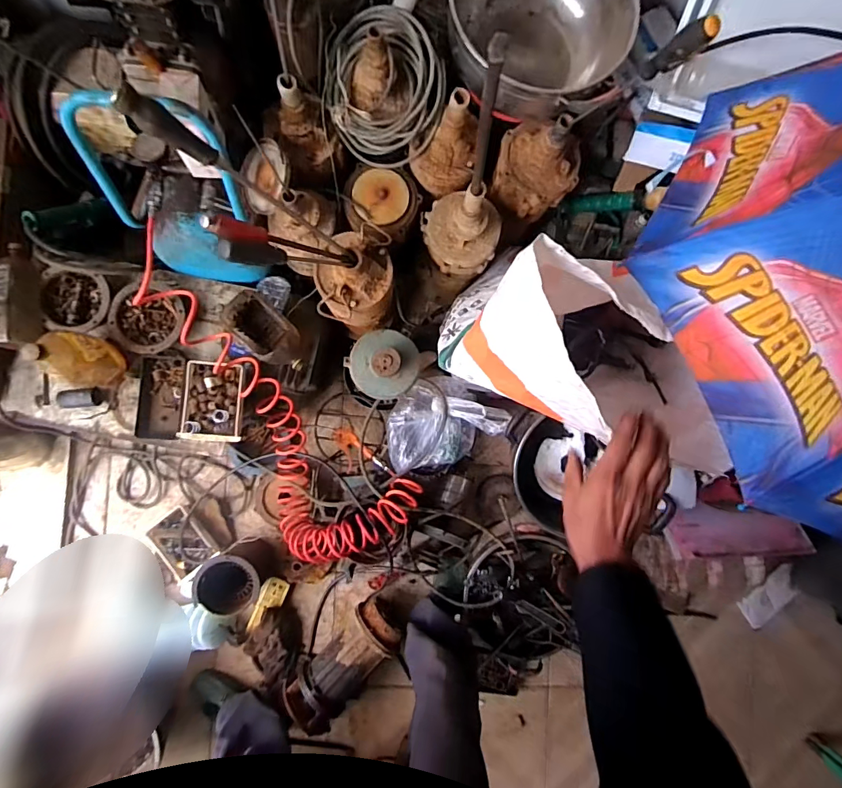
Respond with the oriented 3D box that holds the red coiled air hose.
[{"bbox_3d":[-0.342,0.068,0.970,0.311,0.361,0.762,-41,90,-3],"label":"red coiled air hose"}]

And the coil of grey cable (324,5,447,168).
[{"bbox_3d":[-0.069,-0.575,0.843,0.235,0.075,0.235,0,125,0],"label":"coil of grey cable"}]

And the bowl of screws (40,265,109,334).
[{"bbox_3d":[-0.716,-0.196,0.919,0.123,0.034,0.136,5,88,-3],"label":"bowl of screws"}]

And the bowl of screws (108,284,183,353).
[{"bbox_3d":[-0.580,-0.164,0.952,0.141,0.072,0.148,0,88,-3],"label":"bowl of screws"}]

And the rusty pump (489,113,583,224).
[{"bbox_3d":[0.237,-0.460,0.884,0.166,0.201,0.137,24,87,-2],"label":"rusty pump"}]

